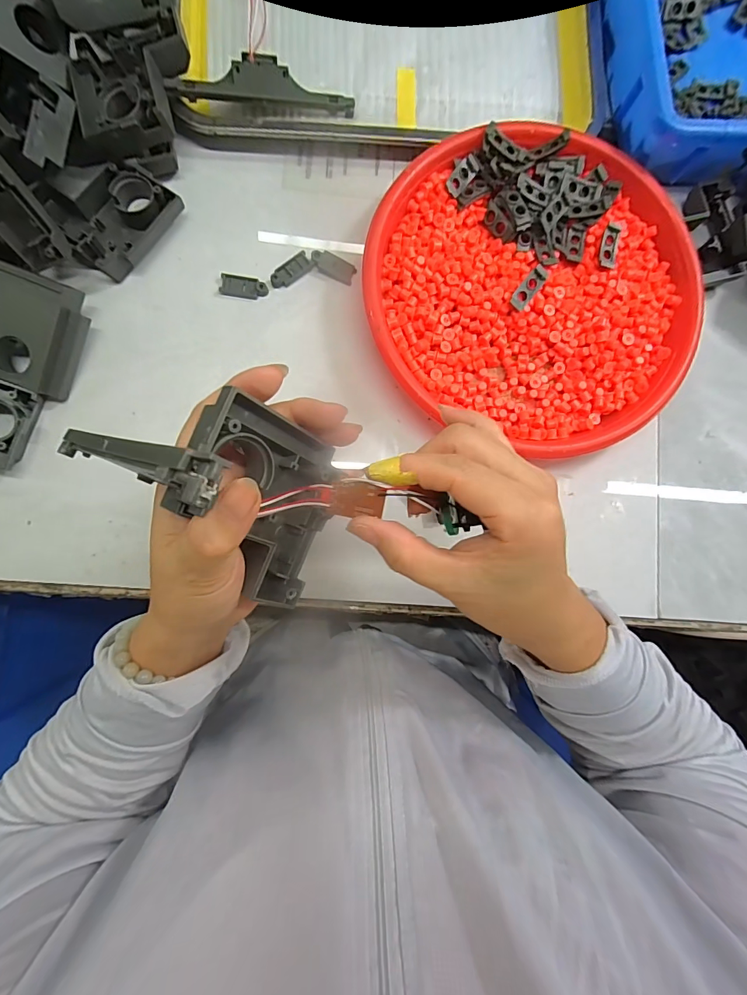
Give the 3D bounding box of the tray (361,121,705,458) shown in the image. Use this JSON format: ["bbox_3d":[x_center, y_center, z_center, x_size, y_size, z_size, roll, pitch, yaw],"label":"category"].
[{"bbox_3d":[0.121,-0.161,0.318,0.243,0.031,0.230,0,86,-4],"label":"tray"}]

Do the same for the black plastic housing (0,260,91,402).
[{"bbox_3d":[-0.242,-0.117,0.279,0.077,0.024,0.072,22,90,-19],"label":"black plastic housing"}]

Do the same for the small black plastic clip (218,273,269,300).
[{"bbox_3d":[-0.100,-0.163,0.315,0.036,0.004,0.016,8,86,-4],"label":"small black plastic clip"}]

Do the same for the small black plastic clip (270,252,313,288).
[{"bbox_3d":[-0.065,-0.176,0.318,0.035,0.004,0.015,-37,90,-6],"label":"small black plastic clip"}]

